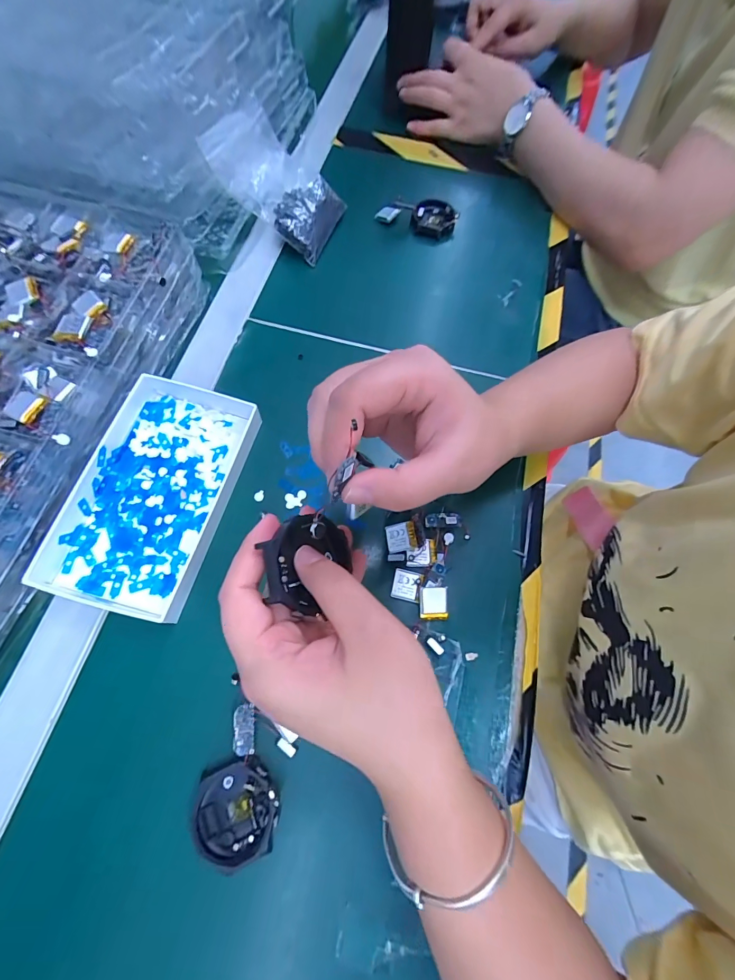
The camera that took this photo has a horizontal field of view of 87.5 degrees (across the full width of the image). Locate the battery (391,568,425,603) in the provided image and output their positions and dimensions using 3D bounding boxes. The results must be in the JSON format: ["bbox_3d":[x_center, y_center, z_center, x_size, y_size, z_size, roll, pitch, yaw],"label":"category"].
[{"bbox_3d":[0.030,0.070,0.284,0.021,0.005,0.022,14,69,4],"label":"battery"}]

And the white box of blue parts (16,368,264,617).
[{"bbox_3d":[-0.163,-0.003,0.298,0.105,0.026,0.182,14,69,4],"label":"white box of blue parts"}]

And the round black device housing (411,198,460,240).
[{"bbox_3d":[0.076,-0.300,0.426,0.045,0.017,0.052,31,71,10],"label":"round black device housing"}]

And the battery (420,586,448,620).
[{"bbox_3d":[0.048,0.082,0.280,0.020,0.007,0.023,0,69,-2],"label":"battery"}]

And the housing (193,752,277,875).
[{"bbox_3d":[-0.081,0.197,0.235,0.046,0.016,0.053,-34,73,-14],"label":"housing"}]

